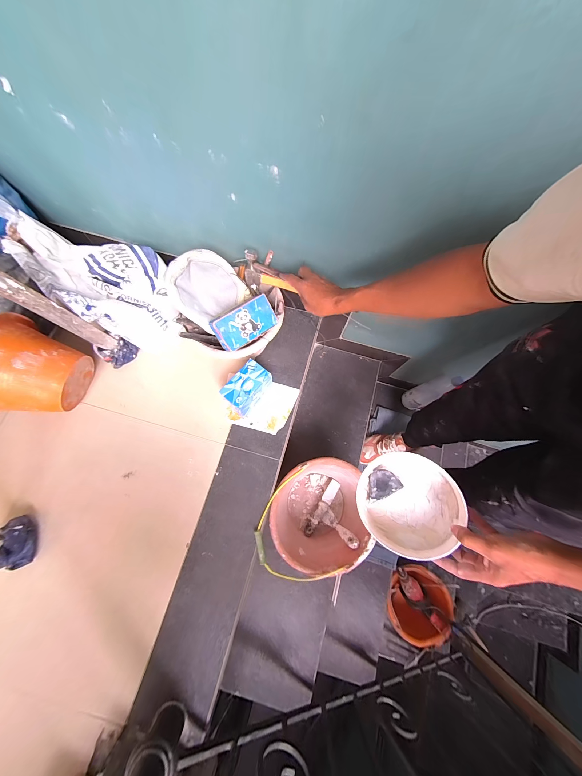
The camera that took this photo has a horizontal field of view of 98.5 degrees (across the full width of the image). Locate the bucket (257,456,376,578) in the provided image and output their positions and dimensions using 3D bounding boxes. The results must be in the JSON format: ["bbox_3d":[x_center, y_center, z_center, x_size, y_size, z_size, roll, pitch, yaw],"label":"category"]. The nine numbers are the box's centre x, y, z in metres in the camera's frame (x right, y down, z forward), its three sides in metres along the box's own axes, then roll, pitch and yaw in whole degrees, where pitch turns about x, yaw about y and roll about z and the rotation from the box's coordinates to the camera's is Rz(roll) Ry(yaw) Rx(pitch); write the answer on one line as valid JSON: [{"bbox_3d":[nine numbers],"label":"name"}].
[{"bbox_3d":[0.056,0.360,0.744,0.273,0.223,0.272,0,72,1],"label":"bucket"}]

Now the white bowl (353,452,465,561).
[{"bbox_3d":[0.228,0.224,0.493,0.188,0.080,0.188,-11,63,23],"label":"white bowl"}]

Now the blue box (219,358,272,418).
[{"bbox_3d":[-0.119,0.004,0.698,0.133,0.101,0.083,-44,77,-12],"label":"blue box"}]

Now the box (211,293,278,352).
[{"bbox_3d":[-0.114,-0.157,0.599,0.142,0.071,0.086,-34,116,-14],"label":"box"}]

